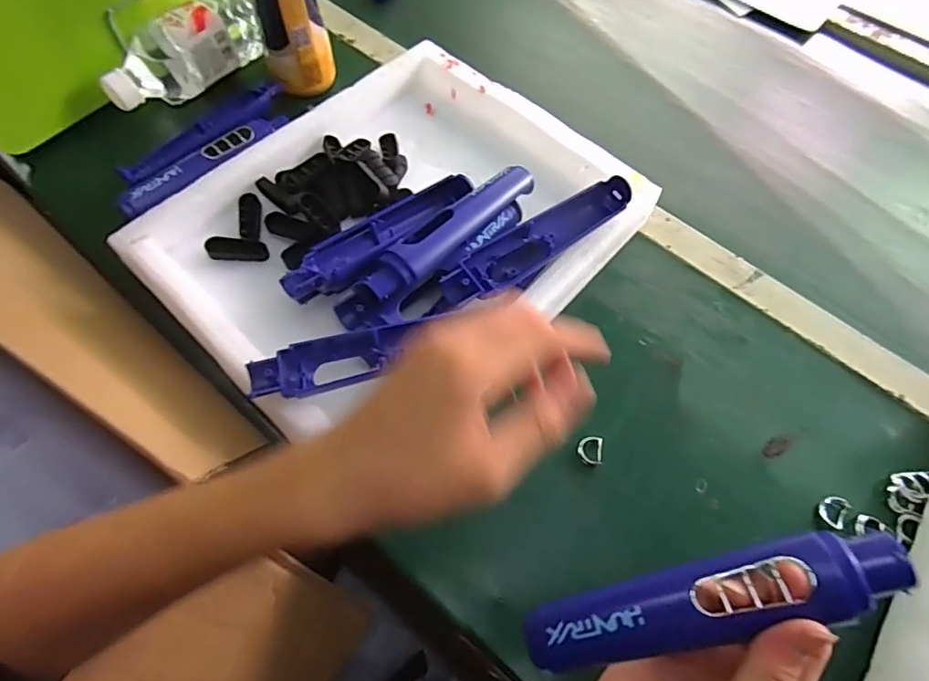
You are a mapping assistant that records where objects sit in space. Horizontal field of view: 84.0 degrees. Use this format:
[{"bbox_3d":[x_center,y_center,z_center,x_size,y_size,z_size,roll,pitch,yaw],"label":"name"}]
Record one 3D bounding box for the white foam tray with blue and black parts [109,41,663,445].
[{"bbox_3d":[-0.052,-0.101,0.427,0.295,0.064,0.353,40,68,16],"label":"white foam tray with blue and black parts"}]

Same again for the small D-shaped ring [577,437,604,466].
[{"bbox_3d":[0.092,0.079,0.375,0.019,0.007,0.020,8,63,1],"label":"small D-shaped ring"}]

